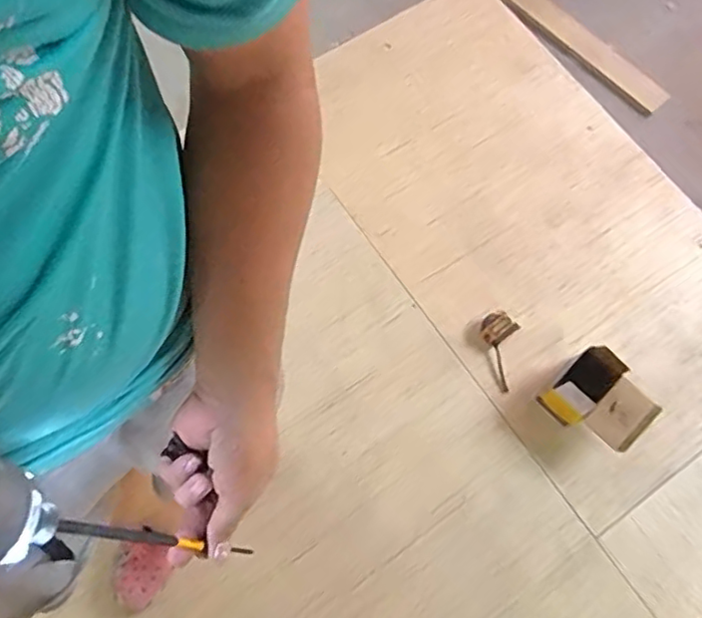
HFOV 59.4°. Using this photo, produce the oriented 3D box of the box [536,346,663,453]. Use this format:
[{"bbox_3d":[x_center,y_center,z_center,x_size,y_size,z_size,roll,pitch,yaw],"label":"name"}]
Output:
[{"bbox_3d":[0.470,0.180,1.167,0.133,0.109,0.165,-40,75,-13],"label":"box"}]

